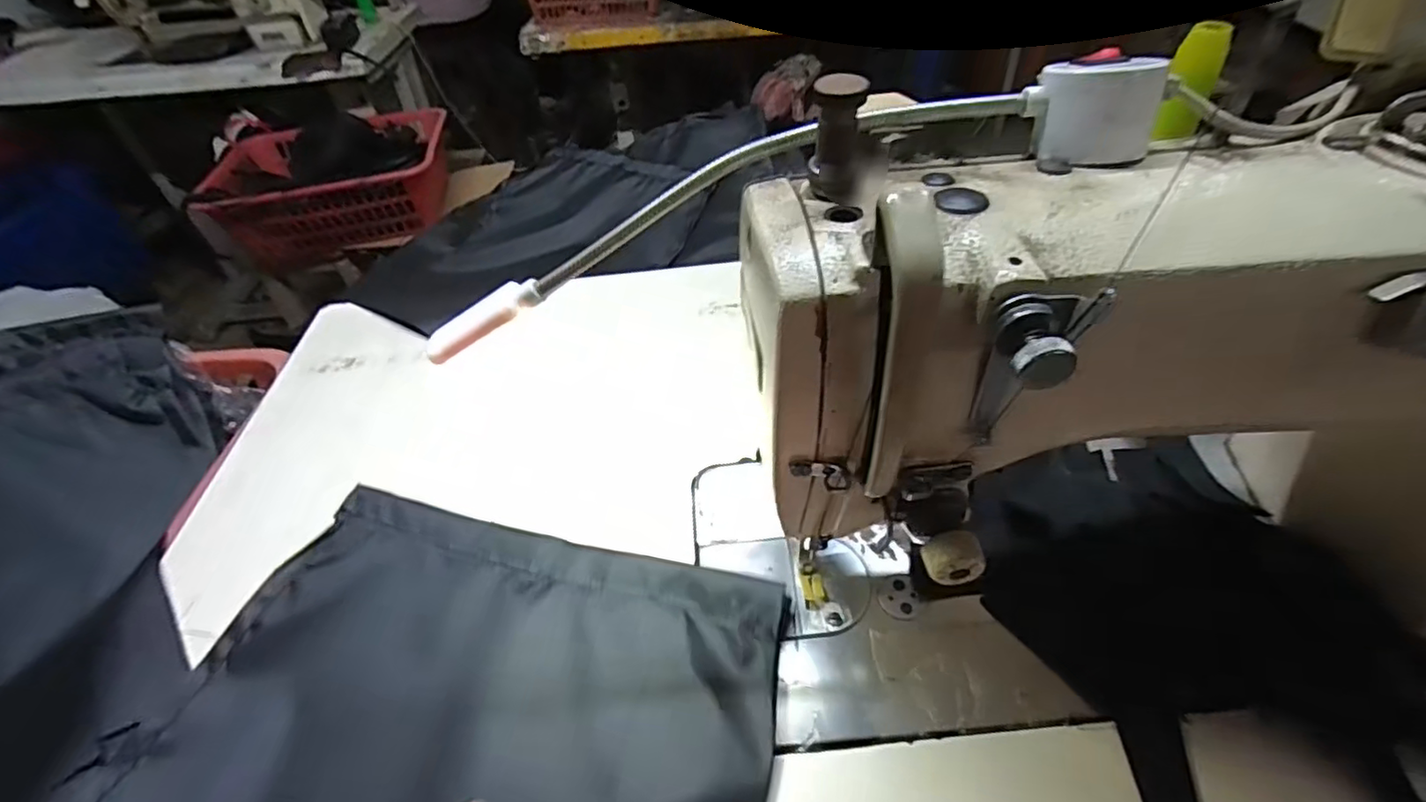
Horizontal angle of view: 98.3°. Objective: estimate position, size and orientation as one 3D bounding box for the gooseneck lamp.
[{"bbox_3d":[0.017,-0.068,0.218,0.263,0.034,0.035,-17,46,8],"label":"gooseneck lamp"}]

